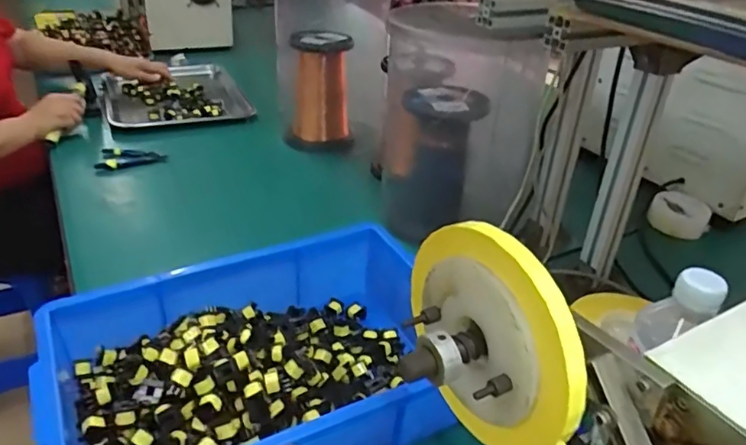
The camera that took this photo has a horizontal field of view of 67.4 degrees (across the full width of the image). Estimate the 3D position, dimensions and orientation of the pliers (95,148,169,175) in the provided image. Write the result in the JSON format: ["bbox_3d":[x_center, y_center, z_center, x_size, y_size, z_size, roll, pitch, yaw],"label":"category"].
[{"bbox_3d":[-0.446,-0.120,1.035,0.123,0.020,0.077,-6,32,-16],"label":"pliers"}]

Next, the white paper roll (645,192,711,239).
[{"bbox_3d":[0.488,-0.015,0.891,0.086,0.046,0.074,21,35,27],"label":"white paper roll"}]

